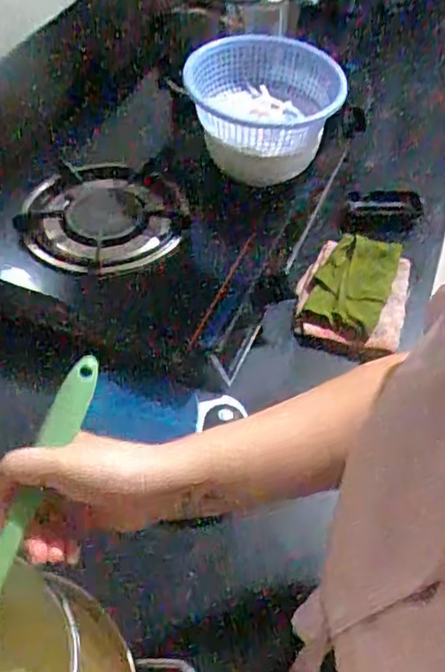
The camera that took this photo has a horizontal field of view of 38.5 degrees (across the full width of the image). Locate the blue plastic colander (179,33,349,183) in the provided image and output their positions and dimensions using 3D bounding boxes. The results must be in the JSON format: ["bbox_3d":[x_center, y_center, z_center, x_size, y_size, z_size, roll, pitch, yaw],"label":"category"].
[{"bbox_3d":[0.041,-0.278,0.772,0.190,0.115,0.171,-20,54,-18],"label":"blue plastic colander"}]

